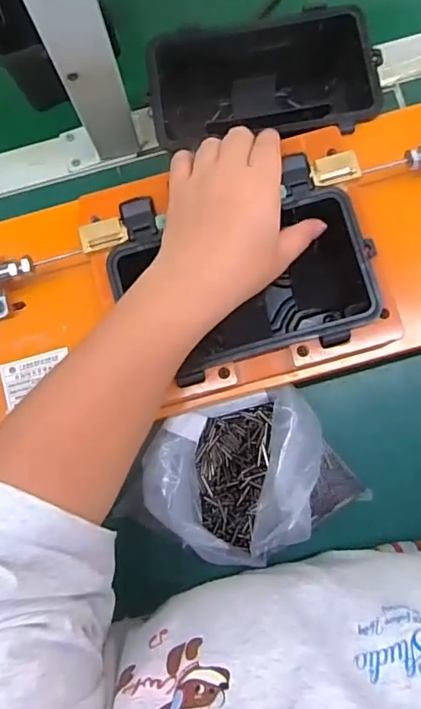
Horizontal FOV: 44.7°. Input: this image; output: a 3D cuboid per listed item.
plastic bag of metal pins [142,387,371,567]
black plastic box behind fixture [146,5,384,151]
[{"bbox_3d":[0.028,0.102,0.423,0.149,0.070,0.141,-34,83,-1],"label":"plastic bag of metal pins"},{"bbox_3d":[0.044,-0.211,0.437,0.177,0.086,0.117,-4,83,2],"label":"black plastic box behind fixture"}]

